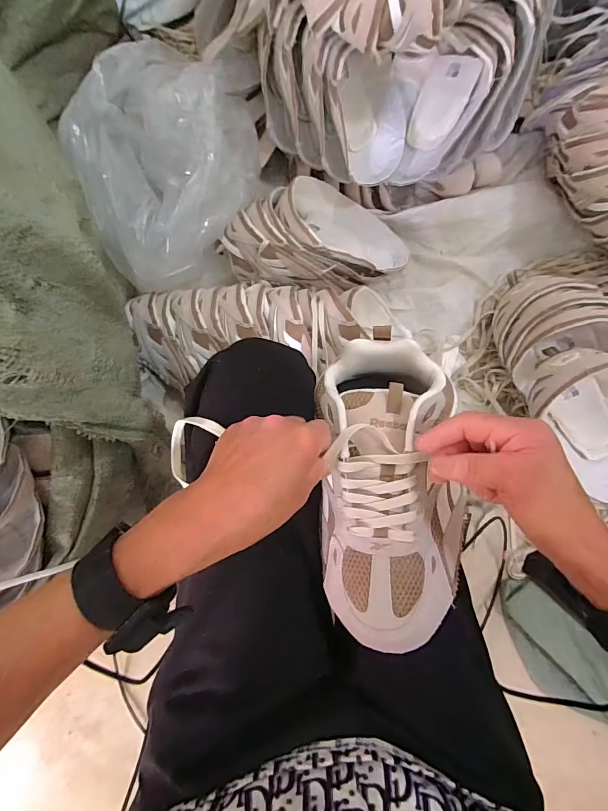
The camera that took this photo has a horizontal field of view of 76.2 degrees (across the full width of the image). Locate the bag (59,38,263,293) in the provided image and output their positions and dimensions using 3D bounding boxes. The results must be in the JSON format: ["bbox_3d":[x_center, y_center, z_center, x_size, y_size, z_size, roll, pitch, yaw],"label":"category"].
[{"bbox_3d":[-0.206,-0.382,0.633,0.230,0.228,0.389,14,83,7],"label":"bag"}]

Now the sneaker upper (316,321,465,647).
[{"bbox_3d":[0.071,0.064,0.319,0.113,0.067,0.238,-1,80,4],"label":"sneaker upper"}]

